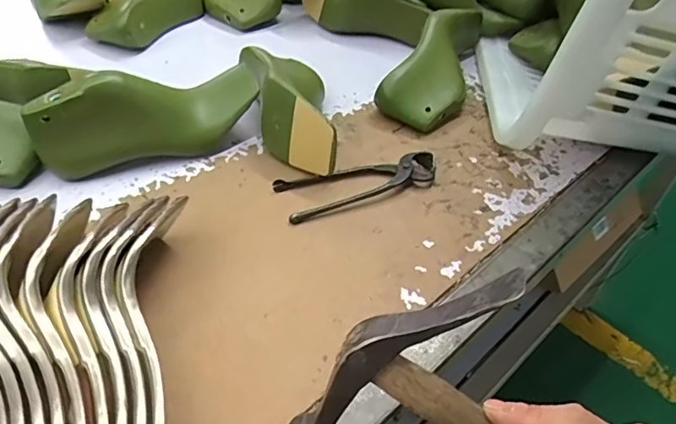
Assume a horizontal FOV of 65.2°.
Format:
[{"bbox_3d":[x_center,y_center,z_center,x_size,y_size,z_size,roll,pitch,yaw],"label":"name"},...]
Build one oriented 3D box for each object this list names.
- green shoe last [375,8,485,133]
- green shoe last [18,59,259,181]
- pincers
[{"bbox_3d":[0.130,-0.205,0.699,0.101,0.075,0.232,18,46,12],"label":"green shoe last"},{"bbox_3d":[-0.195,-0.103,0.561,0.231,0.091,0.065,-18,50,-23],"label":"green shoe last"},{"bbox_3d":[0.026,-0.033,0.557,0.174,0.015,0.057,-15,48,-20],"label":"pincers"}]

